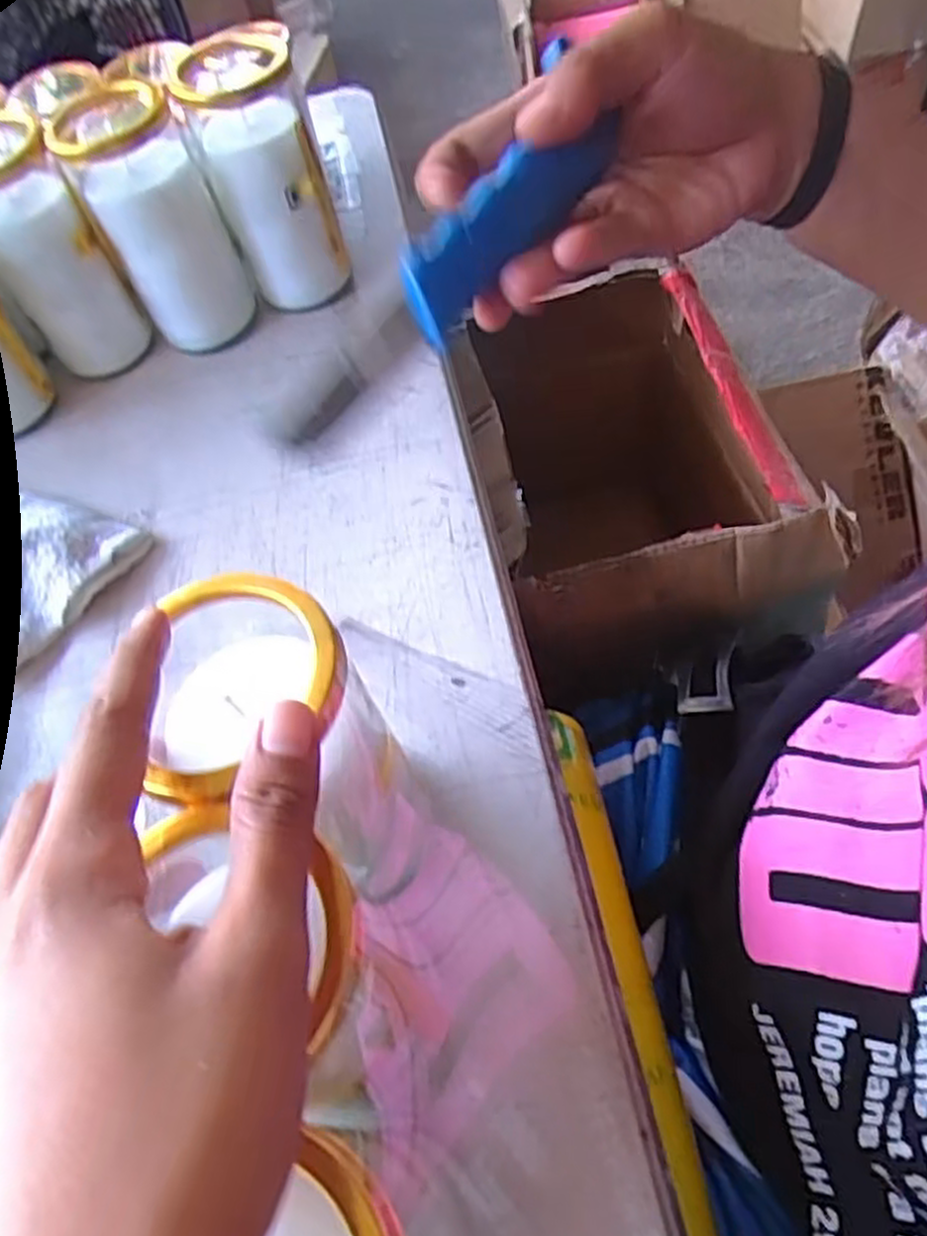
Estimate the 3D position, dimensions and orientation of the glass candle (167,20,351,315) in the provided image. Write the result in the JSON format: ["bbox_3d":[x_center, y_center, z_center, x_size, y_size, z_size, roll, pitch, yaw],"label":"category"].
[{"bbox_3d":[-0.126,-0.280,0.501,0.071,0.139,0.086,-19,57,-5],"label":"glass candle"}]

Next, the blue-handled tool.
[{"bbox_3d":[-0.004,-0.113,0.251,0.023,0.022,0.155,34,75,24],"label":"blue-handled tool"}]

